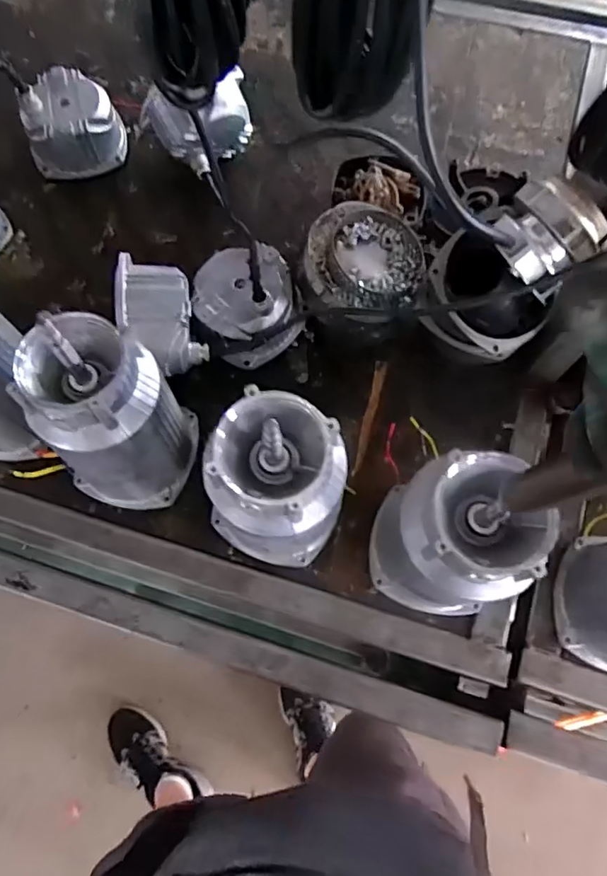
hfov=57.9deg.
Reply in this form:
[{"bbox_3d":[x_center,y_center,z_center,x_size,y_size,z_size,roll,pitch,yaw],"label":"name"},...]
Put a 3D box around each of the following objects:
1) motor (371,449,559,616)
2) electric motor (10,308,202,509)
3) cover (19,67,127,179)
[{"bbox_3d":[0.135,0.097,0.490,0.122,0.223,0.099,4,71,1],"label":"motor"},{"bbox_3d":[-0.180,-0.011,0.537,0.107,0.220,0.119,7,71,2],"label":"electric motor"},{"bbox_3d":[-0.325,-0.440,0.767,0.133,0.081,0.127,-5,71,-2],"label":"cover"}]

